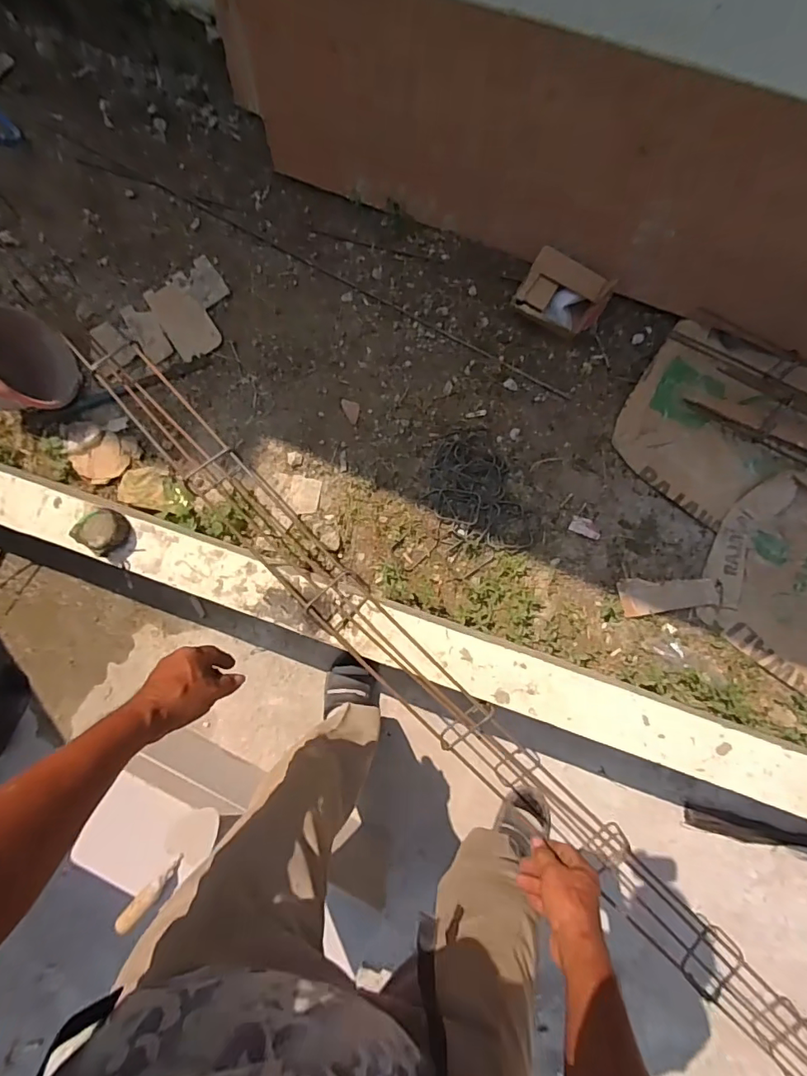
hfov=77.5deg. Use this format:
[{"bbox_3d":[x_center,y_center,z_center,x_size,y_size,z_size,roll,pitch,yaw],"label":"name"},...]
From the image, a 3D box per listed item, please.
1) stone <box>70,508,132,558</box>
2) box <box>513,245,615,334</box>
[{"bbox_3d":[-0.542,-0.013,0.906,0.078,0.035,0.078,0,84,3],"label":"stone"},{"bbox_3d":[0.358,-0.549,1.144,0.184,0.112,0.126,25,86,5],"label":"box"}]

